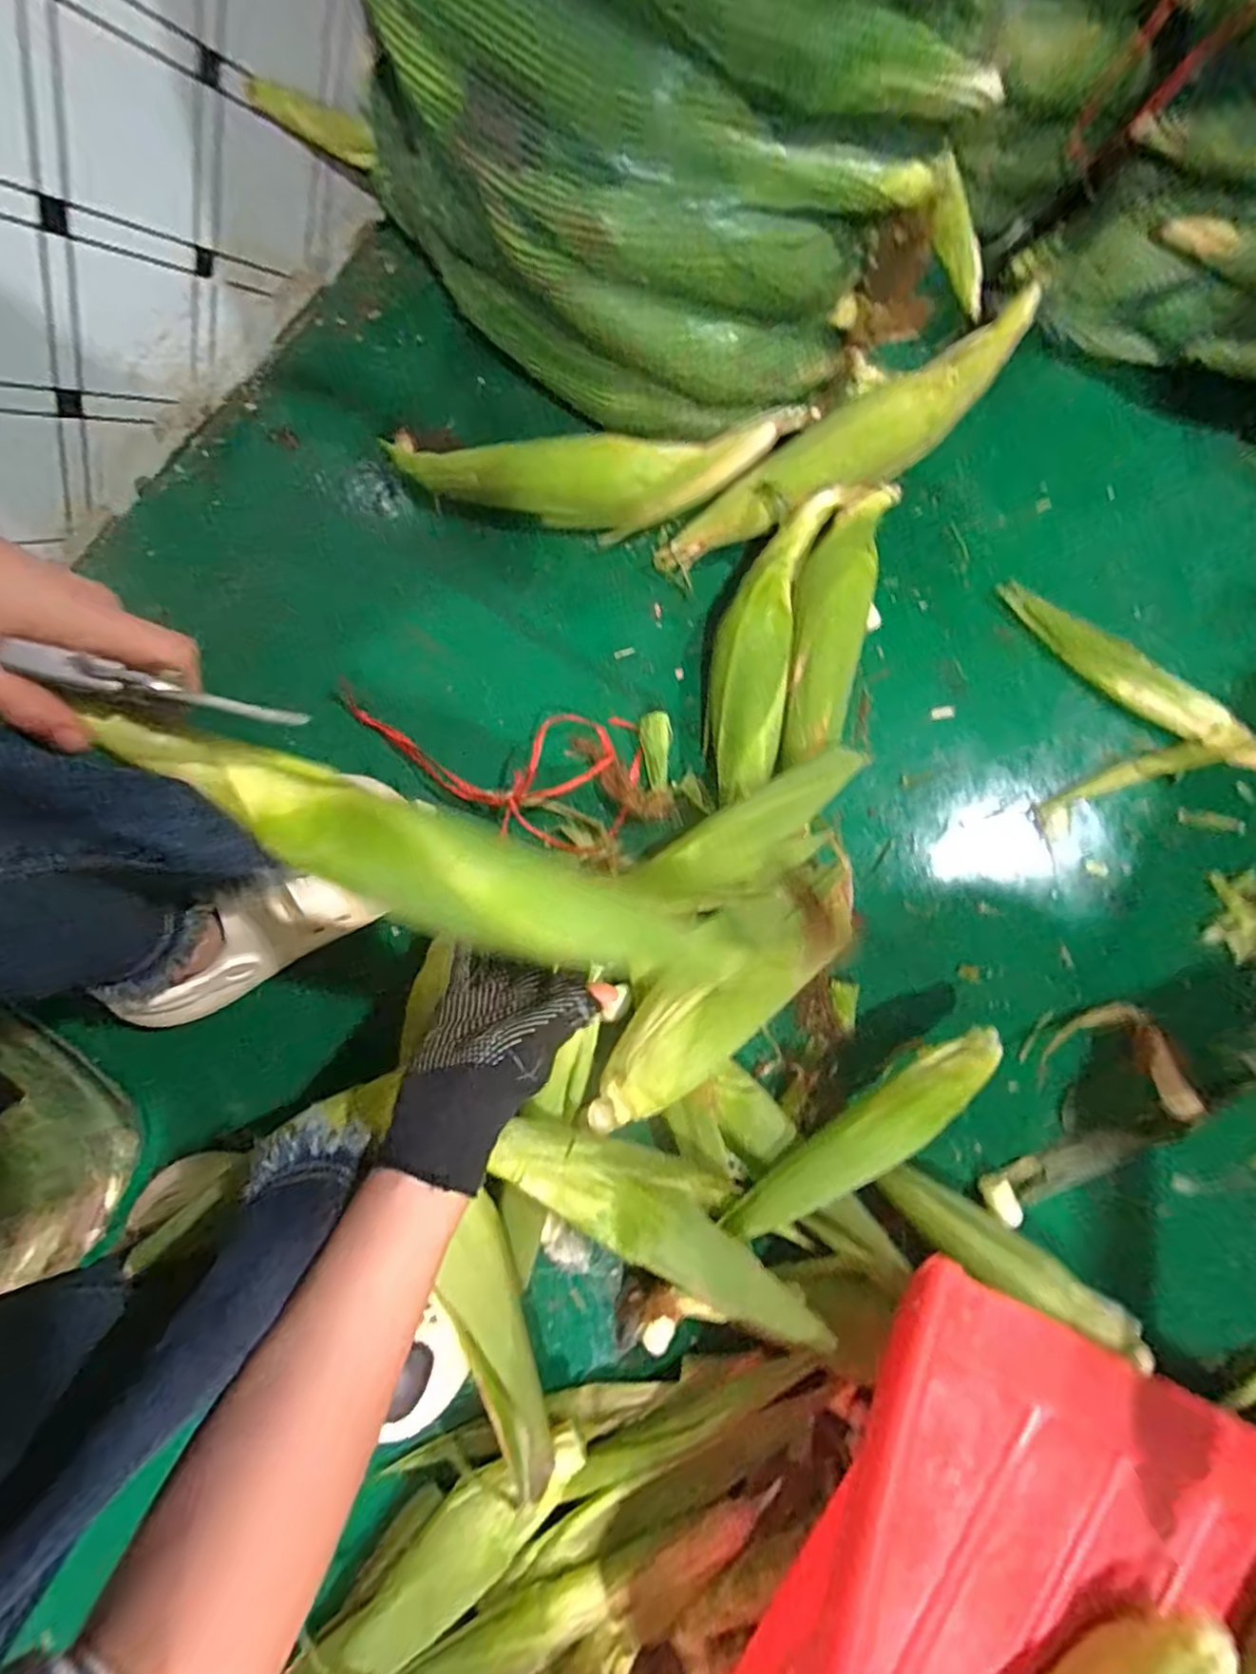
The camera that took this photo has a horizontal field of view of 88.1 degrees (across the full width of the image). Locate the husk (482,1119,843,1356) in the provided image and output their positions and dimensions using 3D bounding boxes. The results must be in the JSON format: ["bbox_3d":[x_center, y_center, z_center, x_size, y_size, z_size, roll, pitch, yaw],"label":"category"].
[{"bbox_3d":[0.021,0.260,0.443,0.226,0.049,0.067,26,80,3],"label":"husk"}]

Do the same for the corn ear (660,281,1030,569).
[{"bbox_3d":[0.210,-0.357,0.595,0.414,0.072,0.073,-35,81,-8],"label":"corn ear"}]

